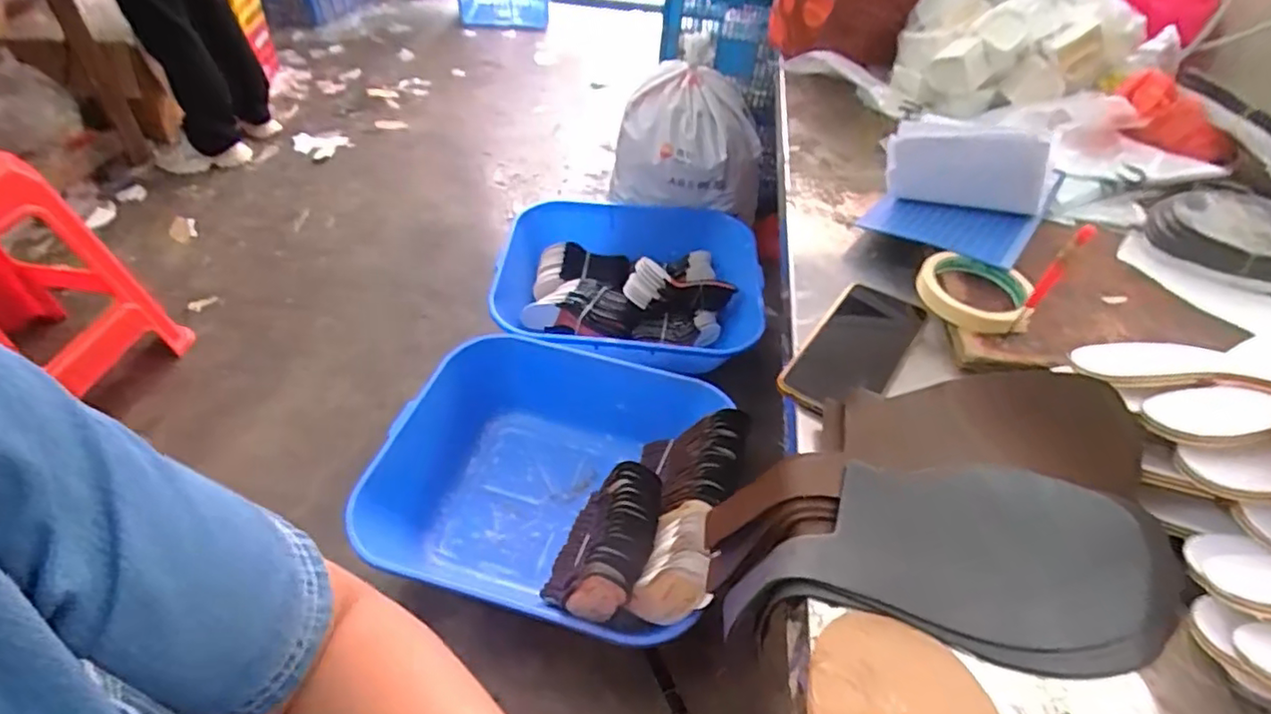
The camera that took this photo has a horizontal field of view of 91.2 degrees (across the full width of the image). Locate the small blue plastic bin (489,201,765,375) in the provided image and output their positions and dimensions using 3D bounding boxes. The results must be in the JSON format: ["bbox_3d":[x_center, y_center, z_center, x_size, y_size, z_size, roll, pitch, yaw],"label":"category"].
[{"bbox_3d":[-0.016,-0.165,1.536,0.632,0.158,0.560,0,47,-3],"label":"small blue plastic bin"}]

